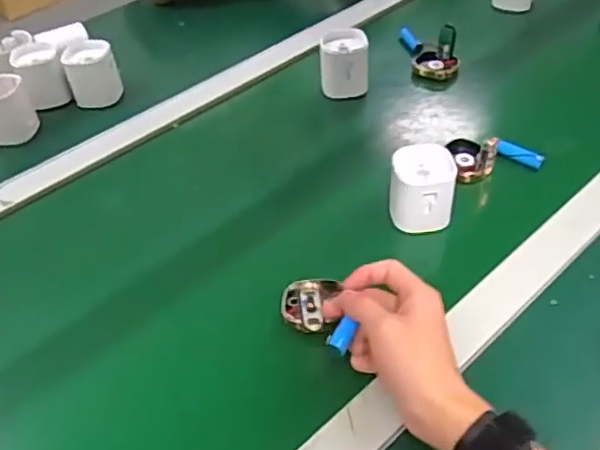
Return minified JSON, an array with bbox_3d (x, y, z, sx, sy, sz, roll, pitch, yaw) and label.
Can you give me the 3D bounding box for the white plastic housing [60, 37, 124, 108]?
[{"bbox_3d":[-0.260,-0.187,0.775,0.062,0.073,0.050,-18,46,-13],"label":"white plastic housing"}]

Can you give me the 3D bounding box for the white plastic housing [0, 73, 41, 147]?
[{"bbox_3d":[-0.347,-0.135,0.718,0.062,0.063,0.055,-24,47,-18],"label":"white plastic housing"}]

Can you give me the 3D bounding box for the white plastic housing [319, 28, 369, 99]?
[{"bbox_3d":[0.053,-0.194,0.745,0.058,0.070,0.046,-4,44,1],"label":"white plastic housing"}]

